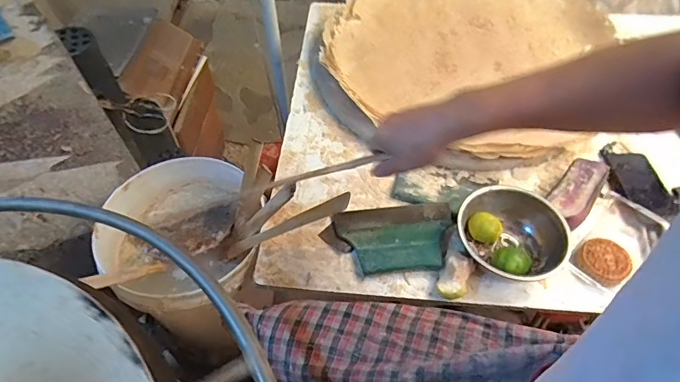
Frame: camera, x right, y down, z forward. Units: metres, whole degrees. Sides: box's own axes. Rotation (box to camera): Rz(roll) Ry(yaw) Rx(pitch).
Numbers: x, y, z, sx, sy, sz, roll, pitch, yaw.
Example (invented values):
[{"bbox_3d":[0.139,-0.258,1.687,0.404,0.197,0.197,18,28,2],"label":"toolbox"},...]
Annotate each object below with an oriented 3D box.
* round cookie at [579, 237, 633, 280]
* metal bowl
[{"bbox_3d":[0.410,0.104,0.665,0.070,0.013,0.060,29,60,20],"label":"round cookie"},{"bbox_3d":[0.268,0.077,0.685,0.161,0.074,0.160,-1,55,1],"label":"metal bowl"}]

